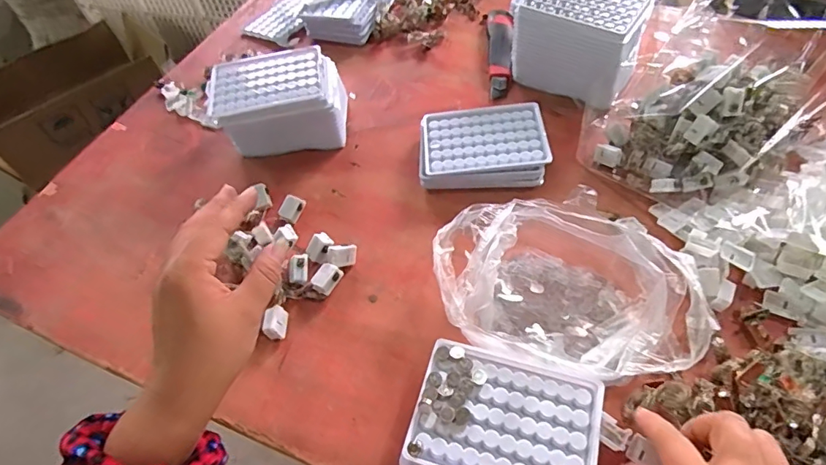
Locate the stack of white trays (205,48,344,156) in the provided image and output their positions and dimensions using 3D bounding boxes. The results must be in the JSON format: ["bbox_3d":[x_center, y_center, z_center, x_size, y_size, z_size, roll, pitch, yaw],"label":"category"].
[{"bbox_3d":[-0.155,-0.153,0.573,0.143,0.073,0.102,-6,54,1],"label":"stack of white trays"}]

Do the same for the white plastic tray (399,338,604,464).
[{"bbox_3d":[0.068,0.145,0.362,0.128,0.036,0.099,12,57,14],"label":"white plastic tray"}]

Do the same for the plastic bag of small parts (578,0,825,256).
[{"bbox_3d":[0.324,-0.129,0.457,0.256,0.135,0.210,35,64,26],"label":"plastic bag of small parts"}]

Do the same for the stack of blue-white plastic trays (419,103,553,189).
[{"bbox_3d":[0.077,-0.096,0.538,0.134,0.029,0.099,-2,54,4],"label":"stack of blue-white plastic trays"}]

